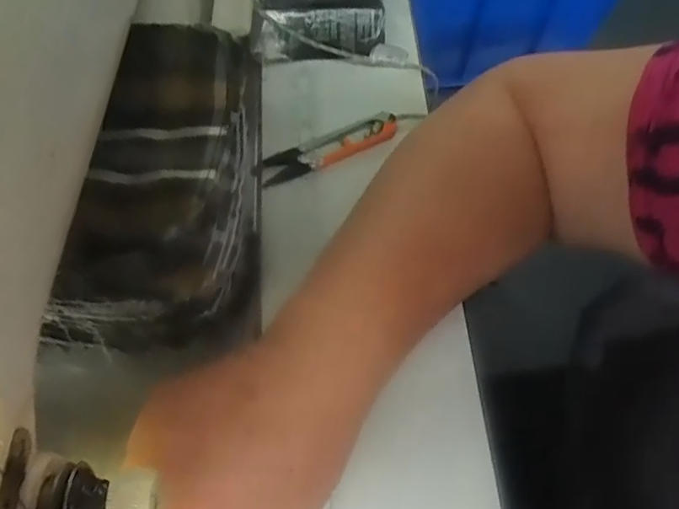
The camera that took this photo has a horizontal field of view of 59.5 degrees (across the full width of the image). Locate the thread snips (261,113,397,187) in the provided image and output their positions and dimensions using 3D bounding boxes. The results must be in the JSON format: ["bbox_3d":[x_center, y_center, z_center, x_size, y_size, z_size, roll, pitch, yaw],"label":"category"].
[{"bbox_3d":[-0.006,-0.073,0.399,0.096,0.016,0.024,-25,64,-17],"label":"thread snips"}]

